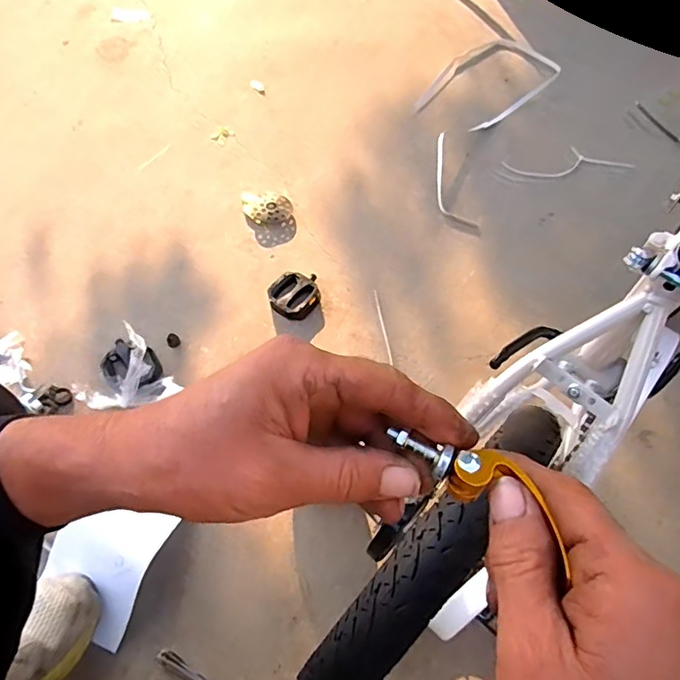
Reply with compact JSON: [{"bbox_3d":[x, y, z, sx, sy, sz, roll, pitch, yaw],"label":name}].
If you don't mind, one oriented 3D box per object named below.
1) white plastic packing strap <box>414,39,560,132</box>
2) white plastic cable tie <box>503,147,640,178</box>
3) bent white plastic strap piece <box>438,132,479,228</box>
[{"bbox_3d":[0.317,-0.570,1.138,0.329,0.033,0.197,-39,68,-23],"label":"white plastic packing strap"},{"bbox_3d":[0.445,-0.356,1.030,0.245,0.012,0.079,-4,58,1],"label":"white plastic cable tie"},{"bbox_3d":[0.206,-0.300,0.977,0.064,0.011,0.204,-7,74,-8],"label":"bent white plastic strap piece"}]

